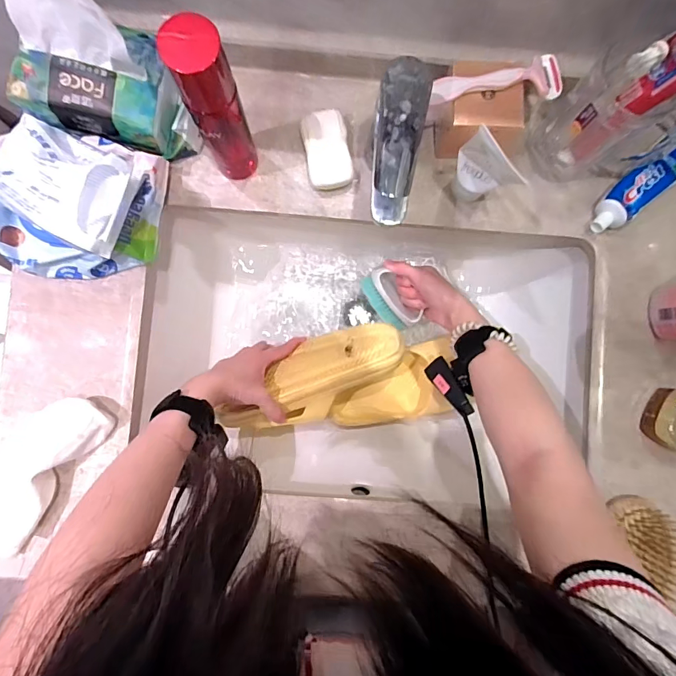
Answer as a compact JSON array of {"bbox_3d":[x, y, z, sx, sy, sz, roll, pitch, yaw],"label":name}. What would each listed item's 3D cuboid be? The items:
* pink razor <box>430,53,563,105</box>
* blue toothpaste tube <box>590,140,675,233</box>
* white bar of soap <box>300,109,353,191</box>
[{"bbox_3d":[0.159,-0.245,0.404,0.135,0.016,0.043,-17,89,-4],"label":"pink razor"},{"bbox_3d":[0.361,-0.184,0.463,0.199,0.028,0.048,-42,90,-4],"label":"blue toothpaste tube"},{"bbox_3d":[-0.012,-0.204,0.459,0.047,0.026,0.081,-8,88,-3],"label":"white bar of soap"}]

